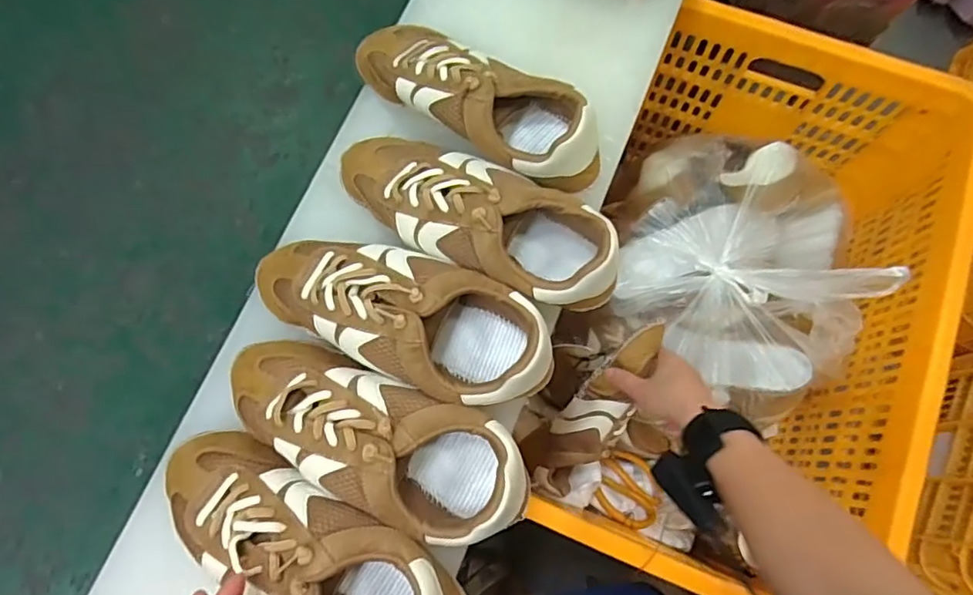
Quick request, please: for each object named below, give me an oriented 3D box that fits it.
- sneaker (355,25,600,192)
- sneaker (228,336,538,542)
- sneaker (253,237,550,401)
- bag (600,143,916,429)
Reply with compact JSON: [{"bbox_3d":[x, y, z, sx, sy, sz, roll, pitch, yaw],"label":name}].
[{"bbox_3d":[-0.010,-0.169,0.476,0.230,0.067,0.086,37,78,10],"label":"sneaker"},{"bbox_3d":[-0.085,0.099,0.402,0.231,0.069,0.086,21,76,6],"label":"sneaker"},{"bbox_3d":[-0.067,0.009,0.422,0.232,0.070,0.089,25,76,7],"label":"sneaker"},{"bbox_3d":[0.287,-0.052,0.644,0.288,0.154,0.281,39,78,10],"label":"bag"}]

